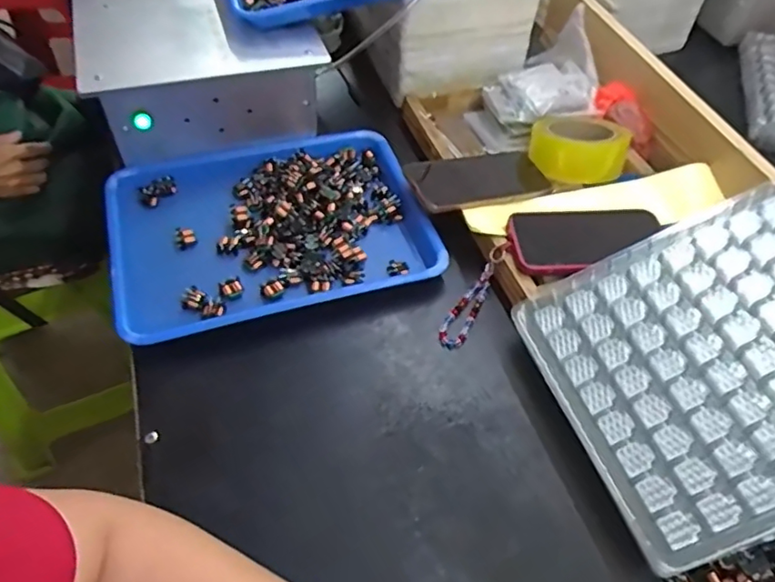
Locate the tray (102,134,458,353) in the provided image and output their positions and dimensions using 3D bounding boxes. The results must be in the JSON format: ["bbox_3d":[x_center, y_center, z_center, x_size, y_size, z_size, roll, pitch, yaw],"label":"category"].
[{"bbox_3d":[-0.129,-0.072,0.632,0.329,0.039,0.247,-16,55,-15],"label":"tray"}]

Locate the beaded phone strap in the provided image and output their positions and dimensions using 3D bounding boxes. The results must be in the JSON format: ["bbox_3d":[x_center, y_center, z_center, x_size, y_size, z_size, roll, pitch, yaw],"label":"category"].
[{"bbox_3d":[0.091,0.005,0.592,0.028,0.023,0.126,28,76,17],"label":"beaded phone strap"}]

